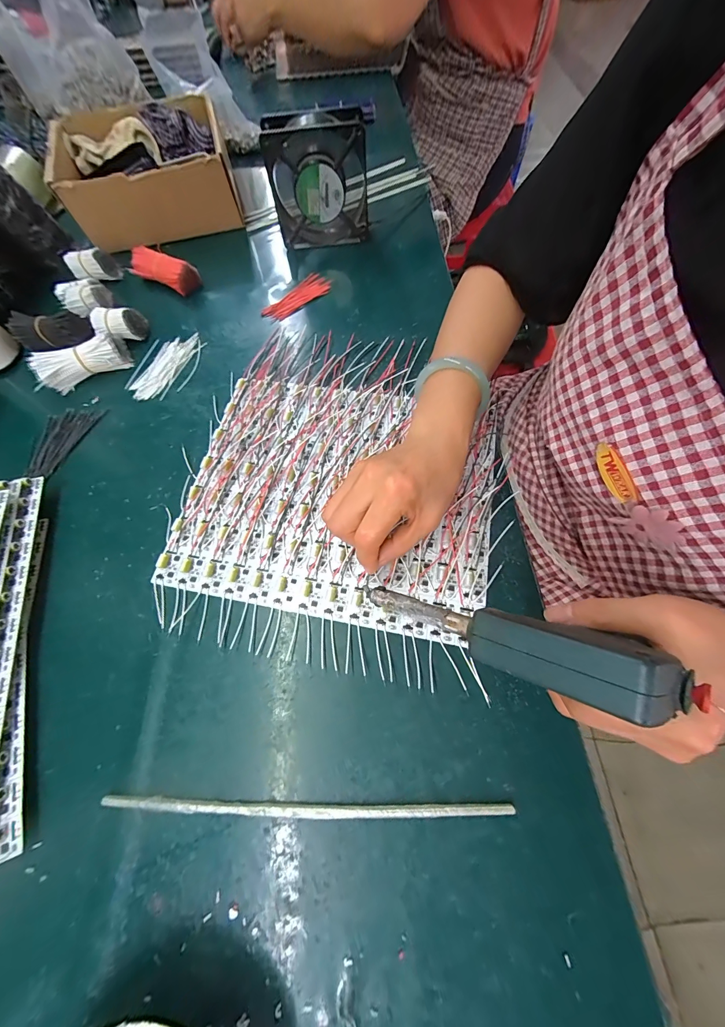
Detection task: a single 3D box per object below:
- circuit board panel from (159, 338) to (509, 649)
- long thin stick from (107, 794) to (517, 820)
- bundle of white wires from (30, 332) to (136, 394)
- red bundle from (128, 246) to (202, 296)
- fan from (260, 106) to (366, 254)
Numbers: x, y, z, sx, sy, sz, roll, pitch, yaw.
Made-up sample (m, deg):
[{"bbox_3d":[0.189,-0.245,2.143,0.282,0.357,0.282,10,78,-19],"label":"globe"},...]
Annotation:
[{"bbox_3d":[-0.015,-0.051,0.337,0.285,0.012,0.298,11,68,7],"label":"circuit board panel"},{"bbox_3d":[-0.039,0.202,0.231,0.275,0.005,0.010,-1,67,2],"label":"long thin stick"},{"bbox_3d":[-0.321,-0.175,0.389,0.092,0.037,0.033,-28,68,-9],"label":"bundle of white wires"},{"bbox_3d":[-0.262,-0.319,0.447,0.091,0.036,0.031,21,69,11],"label":"red bundle"},{"bbox_3d":[-0.055,-0.417,0.435,0.122,0.124,0.043,-11,67,-2],"label":"fan"}]

